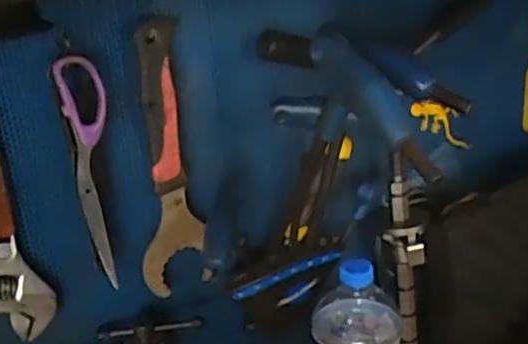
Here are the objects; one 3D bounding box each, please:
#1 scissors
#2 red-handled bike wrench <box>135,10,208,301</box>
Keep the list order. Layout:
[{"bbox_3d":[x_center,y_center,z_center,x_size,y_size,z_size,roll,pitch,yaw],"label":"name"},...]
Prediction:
[{"bbox_3d":[-0.138,0.001,0.508,0.035,0.188,0.012,-11,22,-15],"label":"scissors"},{"bbox_3d":[-0.085,-0.010,0.558,0.014,0.239,0.061,15,29,41],"label":"red-handled bike wrench"}]

